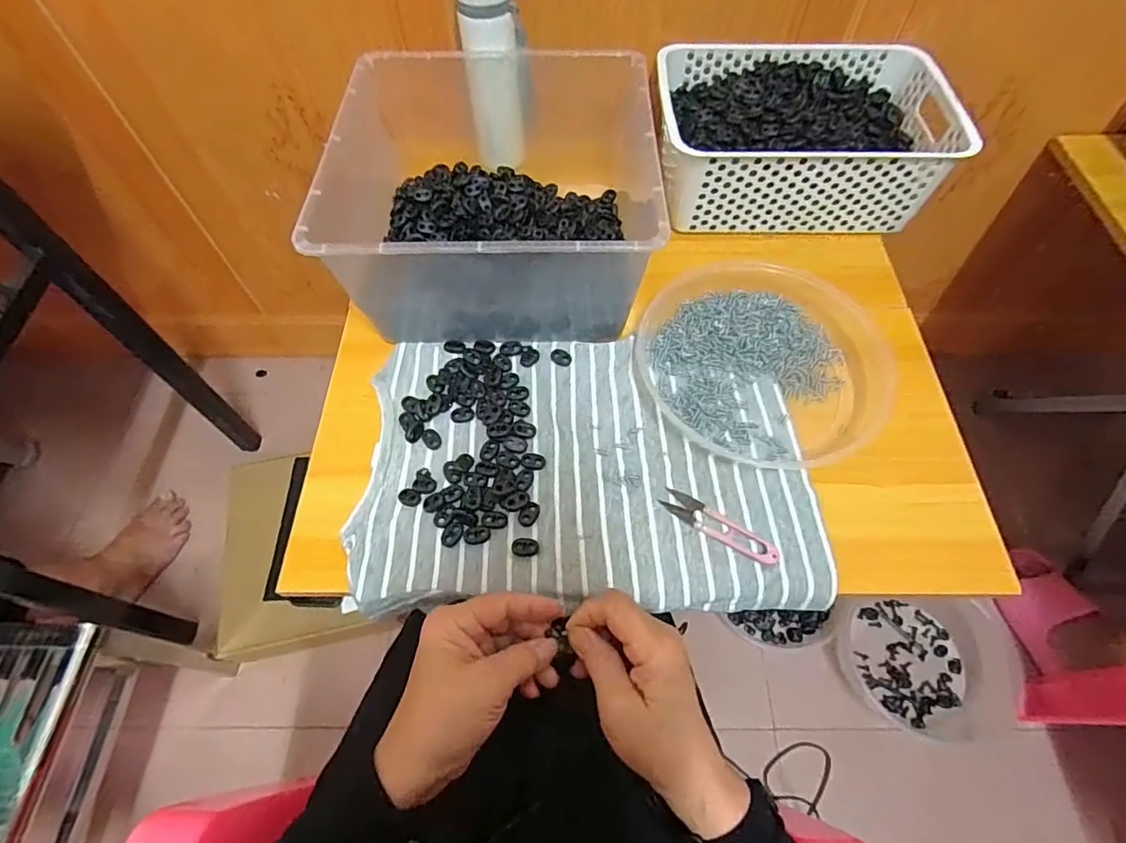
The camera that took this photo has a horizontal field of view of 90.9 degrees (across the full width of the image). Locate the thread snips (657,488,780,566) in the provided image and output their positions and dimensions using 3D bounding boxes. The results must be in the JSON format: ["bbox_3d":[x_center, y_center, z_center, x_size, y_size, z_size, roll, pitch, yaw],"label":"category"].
[{"bbox_3d":[0.130,0.086,0.458,0.102,0.007,0.023,28,65,15],"label":"thread snips"}]

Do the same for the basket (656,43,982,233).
[{"bbox_3d":[0.261,-0.326,0.633,0.299,0.098,0.210,0,61,1],"label":"basket"}]

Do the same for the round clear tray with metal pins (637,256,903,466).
[{"bbox_3d":[0.193,-0.064,0.532,0.228,0.025,0.212,0,61,1],"label":"round clear tray with metal pins"}]

